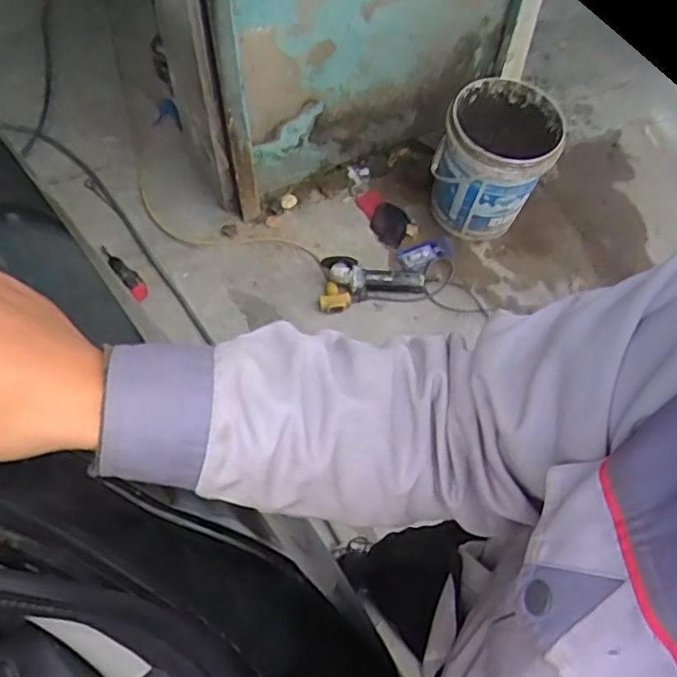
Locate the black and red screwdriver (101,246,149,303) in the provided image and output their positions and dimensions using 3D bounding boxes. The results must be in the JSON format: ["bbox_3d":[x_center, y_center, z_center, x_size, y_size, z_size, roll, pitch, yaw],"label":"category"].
[{"bbox_3d":[-0.564,-0.183,1.687,0.046,0.031,0.220,-34,66,-20],"label":"black and red screwdriver"}]

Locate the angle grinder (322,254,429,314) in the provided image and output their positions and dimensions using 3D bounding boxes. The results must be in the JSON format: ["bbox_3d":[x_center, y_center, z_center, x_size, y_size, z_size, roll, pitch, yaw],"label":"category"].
[{"bbox_3d":[0.090,-0.137,1.694,0.274,0.090,0.118,6,59,1],"label":"angle grinder"}]

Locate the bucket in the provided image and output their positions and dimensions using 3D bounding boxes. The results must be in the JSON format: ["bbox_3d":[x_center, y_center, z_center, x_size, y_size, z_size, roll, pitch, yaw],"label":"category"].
[{"bbox_3d":[0.401,-0.452,1.698,0.288,0.323,0.279,15,60,6],"label":"bucket"}]

